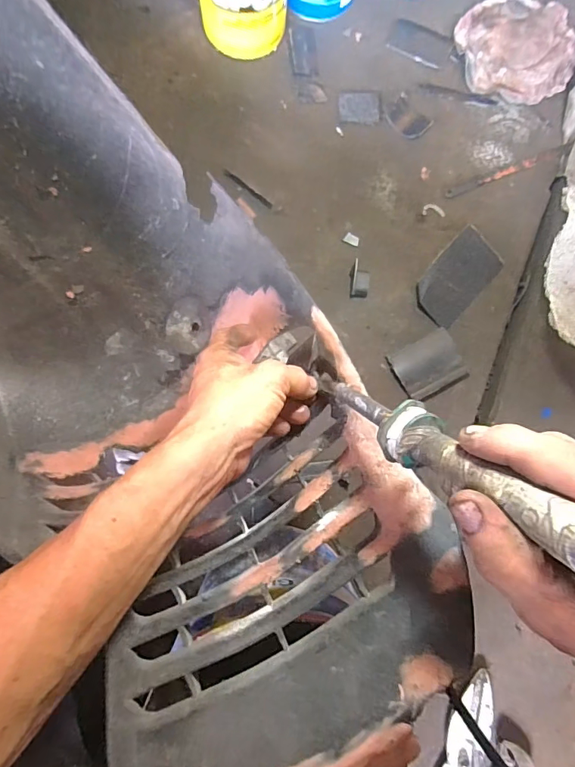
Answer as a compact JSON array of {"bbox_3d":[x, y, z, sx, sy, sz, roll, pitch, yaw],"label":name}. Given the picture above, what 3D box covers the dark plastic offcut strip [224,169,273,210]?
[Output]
[{"bbox_3d":[-0.049,-0.242,0.542,0.072,0.007,0.008,35,83,1],"label":"dark plastic offcut strip"}]

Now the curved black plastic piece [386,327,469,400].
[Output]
[{"bbox_3d":[0.169,-0.023,0.521,0.080,0.012,0.064,-27,86,-6],"label":"curved black plastic piece"}]

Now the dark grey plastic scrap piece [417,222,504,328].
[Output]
[{"bbox_3d":[0.209,-0.131,0.531,0.066,0.015,0.119,43,84,2],"label":"dark grey plastic scrap piece"}]

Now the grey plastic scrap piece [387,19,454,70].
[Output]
[{"bbox_3d":[0.174,-0.445,0.570,0.078,0.004,0.038,23,101,-4],"label":"grey plastic scrap piece"}]

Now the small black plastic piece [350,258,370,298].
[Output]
[{"bbox_3d":[0.087,-0.125,0.521,0.021,0.019,0.040,2,84,-3],"label":"small black plastic piece"}]

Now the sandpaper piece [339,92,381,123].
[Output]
[{"bbox_3d":[0.092,-0.353,0.556,0.052,0.004,0.038,2,93,1],"label":"sandpaper piece"}]

